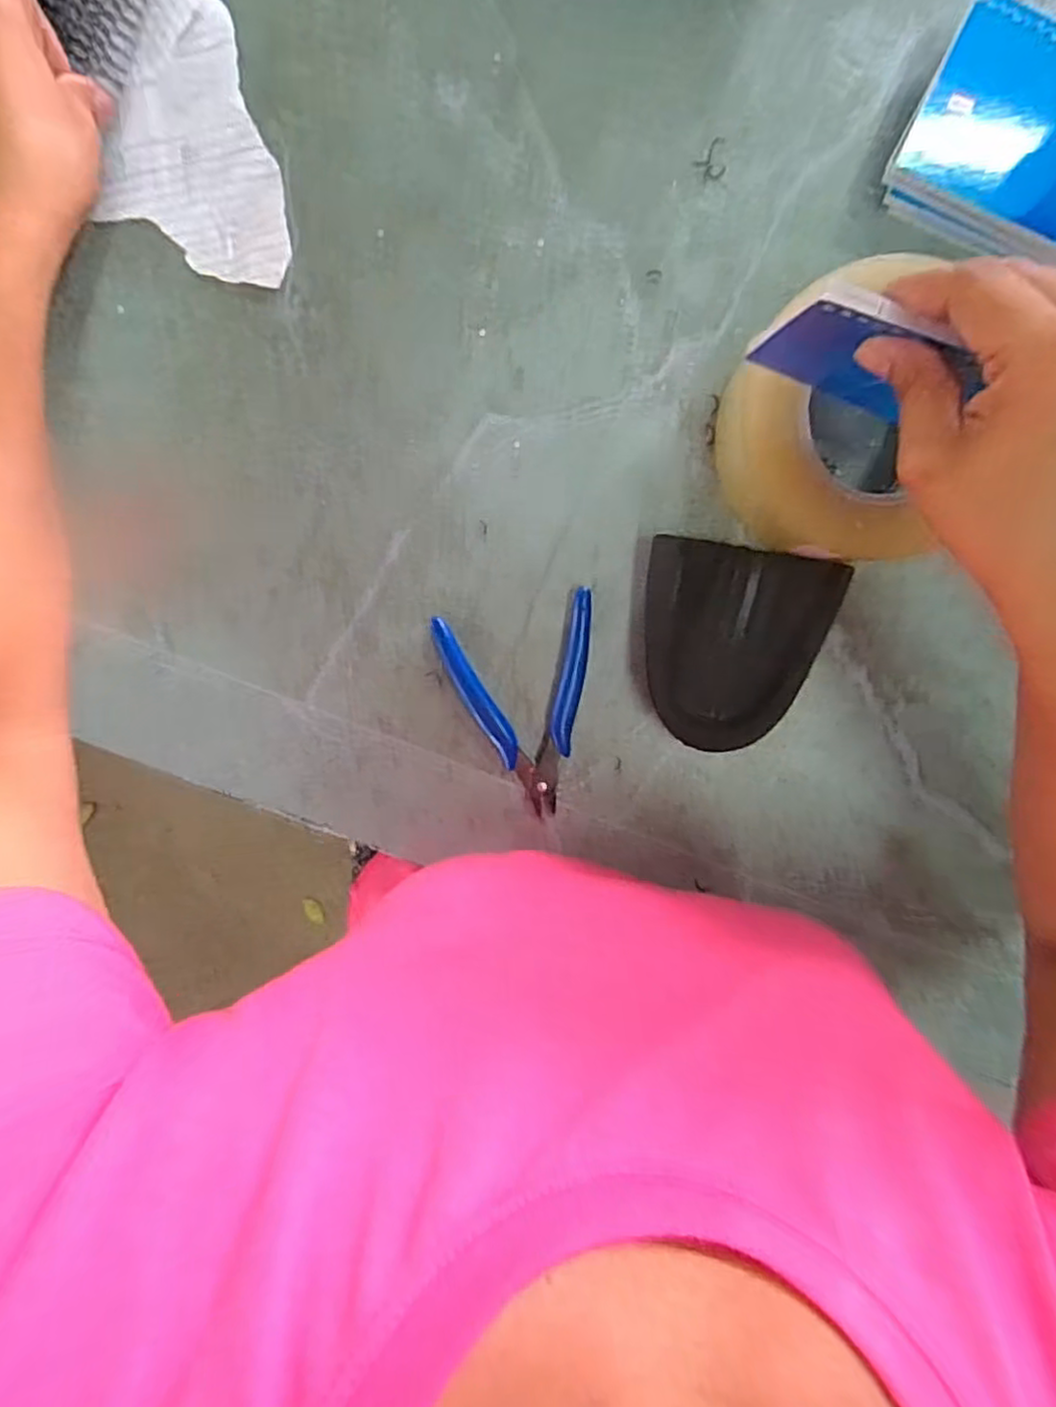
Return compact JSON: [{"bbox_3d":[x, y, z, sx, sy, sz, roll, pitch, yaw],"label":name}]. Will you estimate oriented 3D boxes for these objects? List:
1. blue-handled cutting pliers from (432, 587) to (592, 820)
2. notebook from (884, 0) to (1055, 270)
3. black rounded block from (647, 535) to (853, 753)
[{"bbox_3d":[0.004,0.003,0.380,0.083,0.011,0.114,-14,97,2],"label":"blue-handled cutting pliers"},{"bbox_3d":[0.247,-0.253,0.323,0.137,0.022,0.090,22,101,-3],"label":"notebook"},{"bbox_3d":[0.107,-0.028,0.364,0.093,0.031,0.103,6,98,0],"label":"black rounded block"}]

